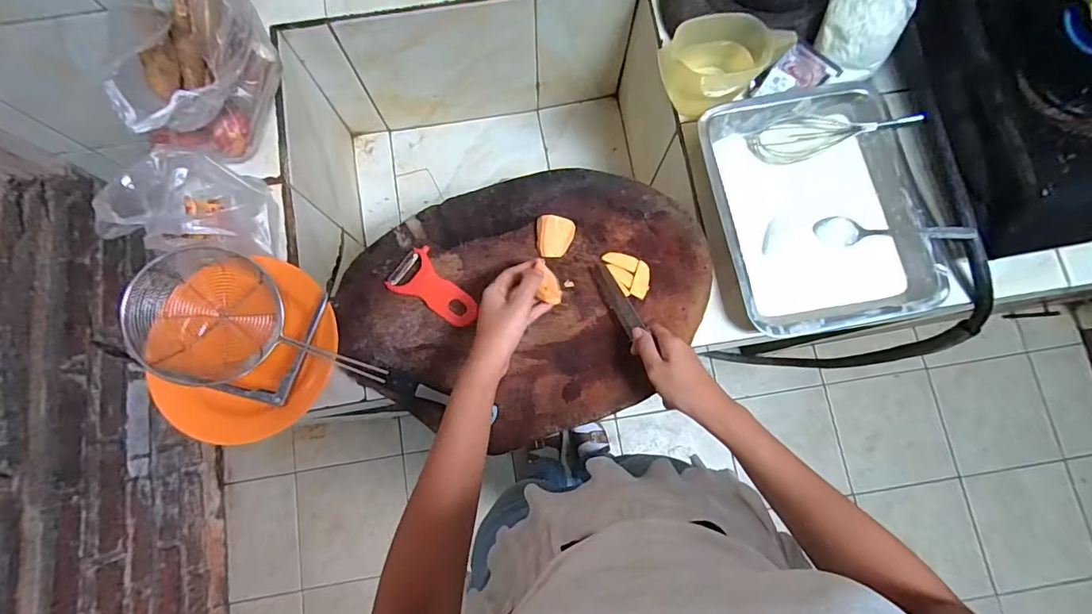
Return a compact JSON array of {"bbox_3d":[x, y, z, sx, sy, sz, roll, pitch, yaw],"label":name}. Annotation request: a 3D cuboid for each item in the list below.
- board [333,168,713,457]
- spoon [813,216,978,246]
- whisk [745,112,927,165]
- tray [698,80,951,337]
[{"bbox_3d":[-0.017,-0.009,0.569,0.431,0.031,0.309,-17,80,-3],"label":"board"},{"bbox_3d":[0.431,-0.096,0.598,0.164,0.017,0.038,4,79,29],"label":"spoon"},{"bbox_3d":[0.364,-0.230,0.624,0.189,0.050,0.063,-15,80,-2],"label":"whisk"},{"bbox_3d":[0.342,-0.130,0.613,0.252,0.046,0.306,-11,80,-1],"label":"tray"}]

